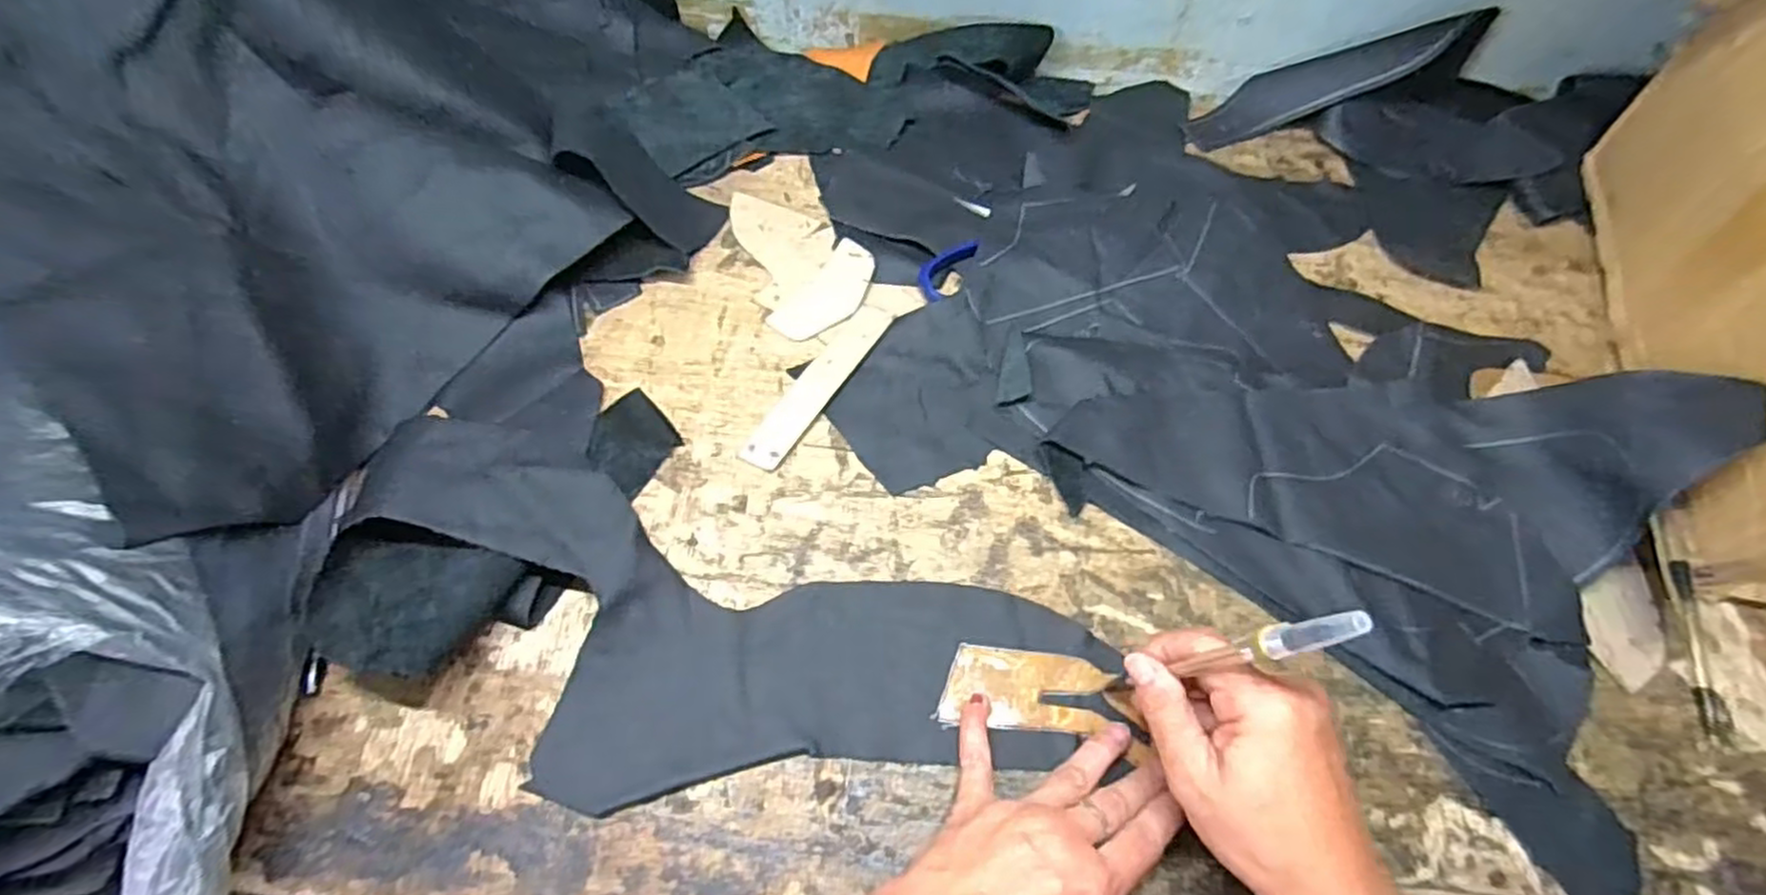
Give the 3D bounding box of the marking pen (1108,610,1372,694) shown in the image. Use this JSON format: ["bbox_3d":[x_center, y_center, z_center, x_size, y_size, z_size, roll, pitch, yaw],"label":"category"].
[{"bbox_3d":[0.133,0.088,0.307,0.009,0.154,0.012,15,62,-10],"label":"marking pen"}]

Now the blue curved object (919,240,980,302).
[{"bbox_3d":[0.043,-0.121,0.497,0.022,0.010,0.054,31,65,13],"label":"blue curved object"}]

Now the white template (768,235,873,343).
[{"bbox_3d":[-0.035,-0.101,0.489,0.040,0.009,0.081,37,67,16],"label":"white template"}]

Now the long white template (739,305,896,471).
[{"bbox_3d":[-0.039,-0.040,0.459,0.028,0.004,0.132,30,67,16],"label":"long white template"}]

